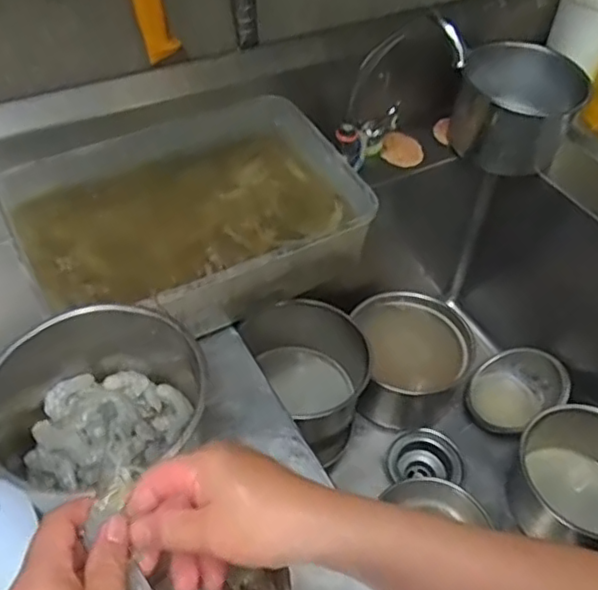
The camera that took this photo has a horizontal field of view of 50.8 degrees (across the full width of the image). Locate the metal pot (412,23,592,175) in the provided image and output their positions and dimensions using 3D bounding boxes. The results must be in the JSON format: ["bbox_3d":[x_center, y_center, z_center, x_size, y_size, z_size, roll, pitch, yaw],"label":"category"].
[{"bbox_3d":[0.306,-0.260,0.899,0.159,0.125,0.151,2,49,-2],"label":"metal pot"}]

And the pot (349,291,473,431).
[{"bbox_3d":[0.180,0.104,1.021,0.169,0.112,0.181,2,49,-2],"label":"pot"}]

